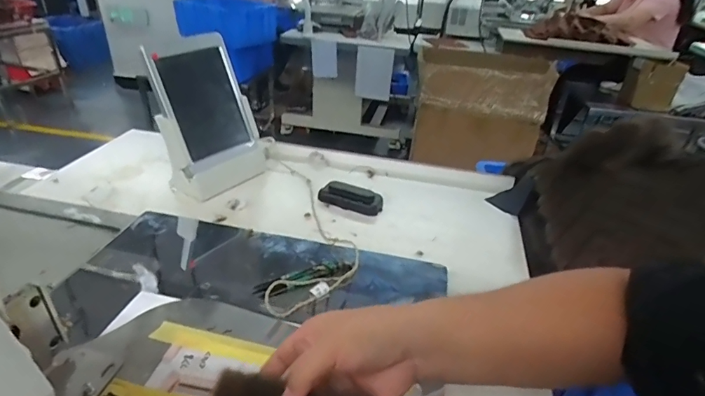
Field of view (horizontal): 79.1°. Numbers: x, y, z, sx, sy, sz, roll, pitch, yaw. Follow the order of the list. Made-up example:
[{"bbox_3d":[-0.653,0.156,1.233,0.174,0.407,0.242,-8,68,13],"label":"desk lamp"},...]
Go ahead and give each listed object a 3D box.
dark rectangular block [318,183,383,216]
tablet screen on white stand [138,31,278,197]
[{"bbox_3d":[-0.001,-0.003,0.723,0.106,0.017,0.052,15,32,19],"label":"dark rectangular block"},{"bbox_3d":[-0.255,-0.142,0.745,0.062,0.249,0.177,-1,24,37],"label":"tablet screen on white stand"}]

